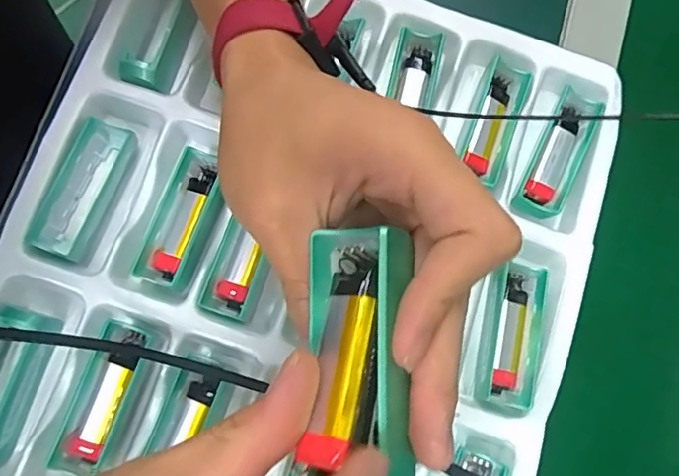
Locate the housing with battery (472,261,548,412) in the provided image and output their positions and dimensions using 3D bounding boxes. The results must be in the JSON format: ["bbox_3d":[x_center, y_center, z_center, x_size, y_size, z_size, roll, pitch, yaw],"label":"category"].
[{"bbox_3d":[0.097,0.055,0.326,0.032,0.012,0.080,12,79,-1],"label":"housing with battery"}]

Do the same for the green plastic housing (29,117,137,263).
[{"bbox_3d":[-0.143,-0.028,0.321,0.026,0.019,0.080,22,79,1],"label":"green plastic housing"}]

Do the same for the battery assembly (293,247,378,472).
[{"bbox_3d":[0.002,0.032,0.160,0.017,0.013,0.061,8,66,1],"label":"battery assembly"}]

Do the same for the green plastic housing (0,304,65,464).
[{"bbox_3d":[-0.180,0.079,0.303,0.028,0.030,0.080,14,79,0],"label":"green plastic housing"}]

